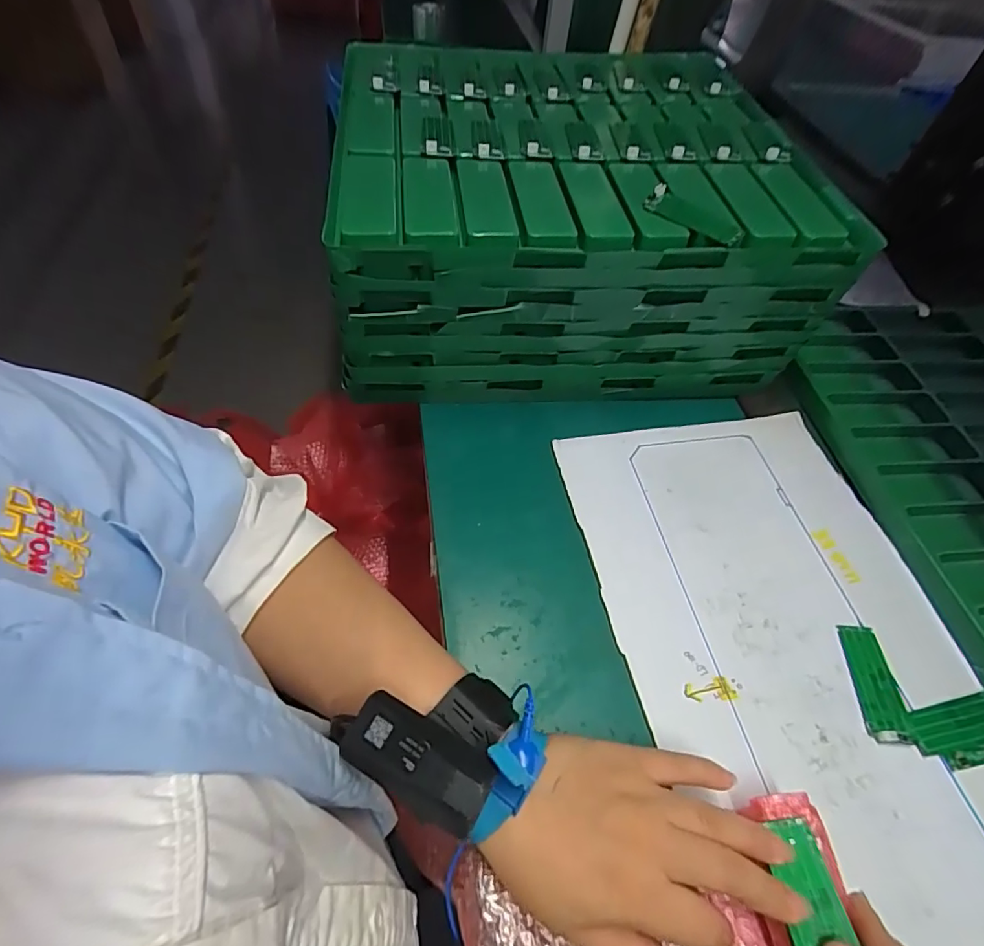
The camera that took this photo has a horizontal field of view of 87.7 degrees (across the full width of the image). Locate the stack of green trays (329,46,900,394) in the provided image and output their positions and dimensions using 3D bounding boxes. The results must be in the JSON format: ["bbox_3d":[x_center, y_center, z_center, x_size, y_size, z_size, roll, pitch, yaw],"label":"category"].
[{"bbox_3d":[0.064,-0.254,0.505,0.405,0.161,0.365,-5,56,-6],"label":"stack of green trays"}]

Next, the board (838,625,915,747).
[{"bbox_3d":[0.252,0.137,0.337,0.028,0.004,0.073,6,55,1],"label":"board"}]

